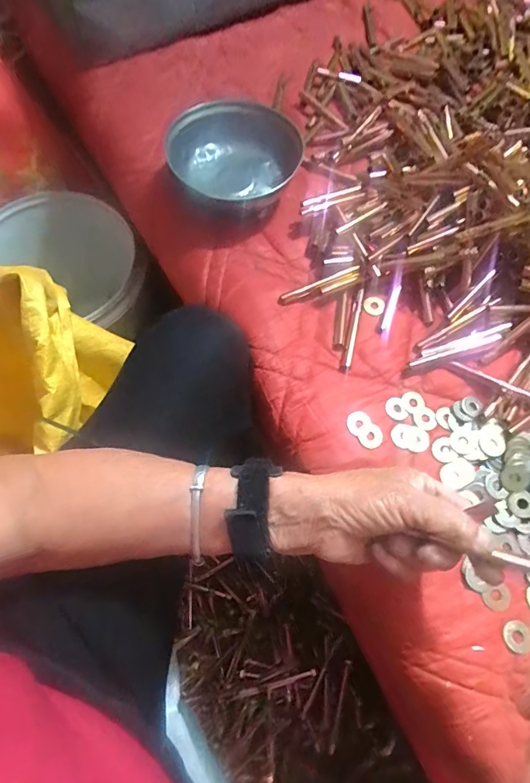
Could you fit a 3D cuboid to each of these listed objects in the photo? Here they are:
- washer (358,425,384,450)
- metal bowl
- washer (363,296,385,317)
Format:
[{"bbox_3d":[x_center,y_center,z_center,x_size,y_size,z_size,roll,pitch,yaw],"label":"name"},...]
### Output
[{"bbox_3d":[0.093,0.040,0.387,0.022,0.004,0.020,1,83,-7],"label":"washer"},{"bbox_3d":[-0.030,-0.250,0.473,0.133,0.051,0.141,0,67,-1],"label":"metal bowl"},{"bbox_3d":[0.110,-0.086,0.443,0.023,0.004,0.020,-23,85,-16],"label":"washer"}]

